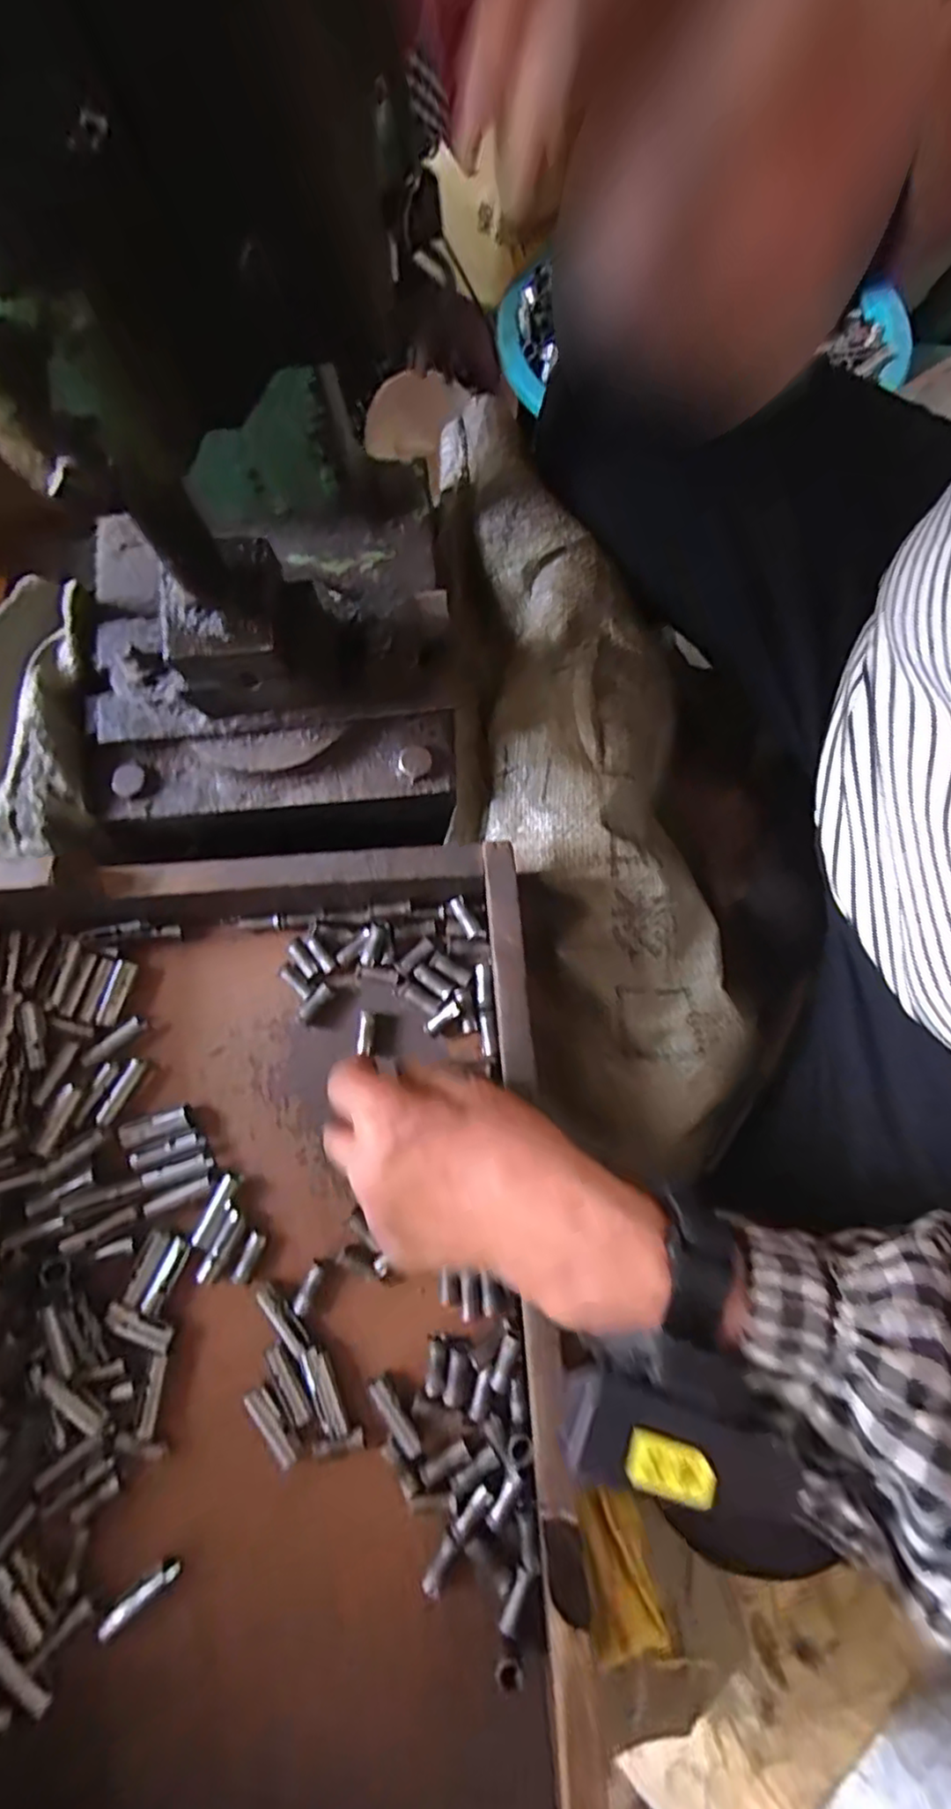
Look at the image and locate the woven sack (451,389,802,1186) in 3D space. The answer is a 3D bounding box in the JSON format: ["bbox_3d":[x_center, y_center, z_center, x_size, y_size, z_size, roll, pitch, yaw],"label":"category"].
[{"bbox_3d":[0.073,-0.080,0.397,0.142,0.075,0.449,-8,74,-3],"label":"woven sack"}]

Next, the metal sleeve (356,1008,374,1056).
[{"bbox_3d":[-0.062,0.073,0.373,0.008,0.010,0.026,5,74,1],"label":"metal sleeve"}]

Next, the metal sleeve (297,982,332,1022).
[{"bbox_3d":[-0.093,0.056,0.379,0.009,0.006,0.024,40,78,10],"label":"metal sleeve"}]

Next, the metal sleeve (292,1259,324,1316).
[{"bbox_3d":[-0.087,0.200,0.341,0.007,0.004,0.025,23,75,6],"label":"metal sleeve"}]

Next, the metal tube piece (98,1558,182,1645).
[{"bbox_3d":[-0.158,0.326,0.307,0.039,0.005,0.010,-32,77,-23],"label":"metal tube piece"}]

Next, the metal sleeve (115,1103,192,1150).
[{"bbox_3d":[-0.177,0.123,0.362,0.037,0.010,0.013,-17,75,-5],"label":"metal sleeve"}]

